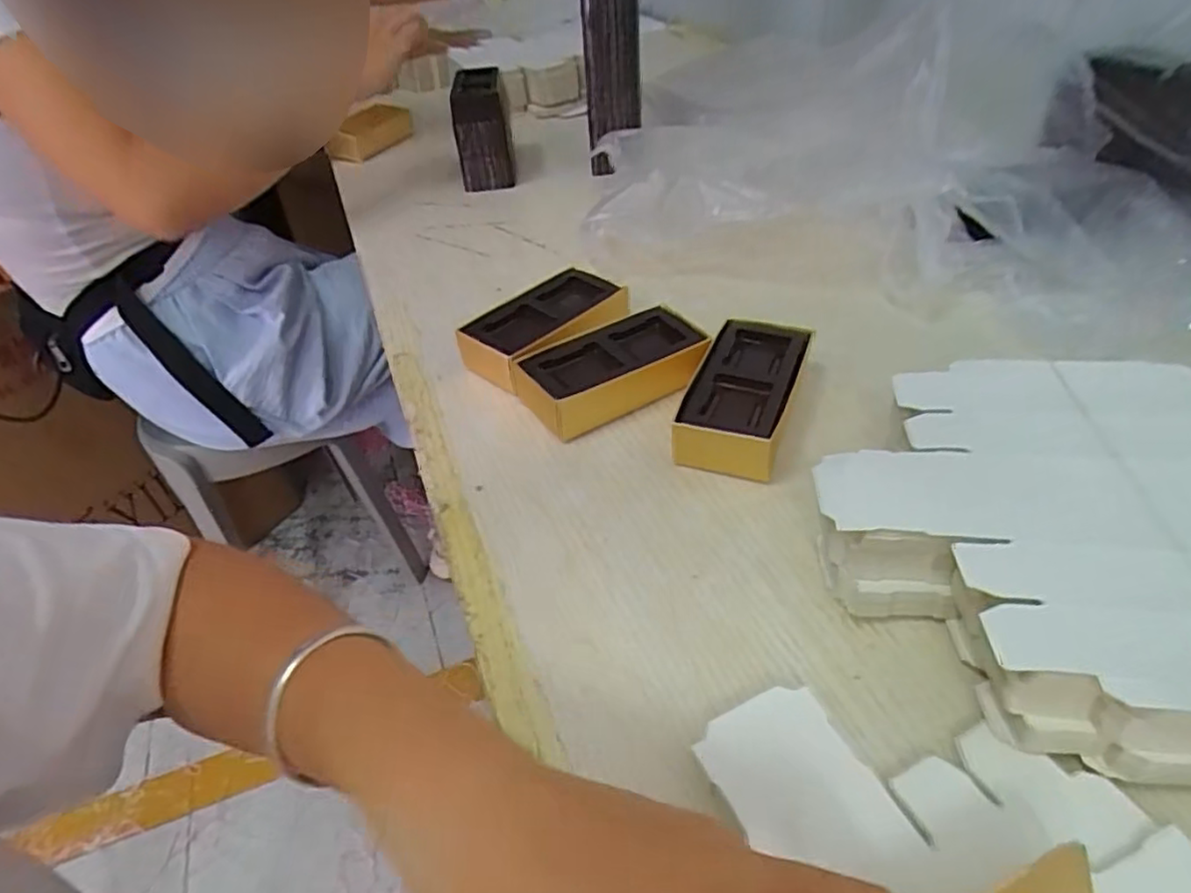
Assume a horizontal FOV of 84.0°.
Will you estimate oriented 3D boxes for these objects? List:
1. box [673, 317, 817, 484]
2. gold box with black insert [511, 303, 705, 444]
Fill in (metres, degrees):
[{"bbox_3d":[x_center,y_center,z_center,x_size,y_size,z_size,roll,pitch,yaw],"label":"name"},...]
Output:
[{"bbox_3d":[0.090,-0.031,0.397,0.056,0.033,0.110,13,46,20],"label":"box"},{"bbox_3d":[0.010,-0.047,0.423,0.119,0.034,0.070,-24,45,-18],"label":"gold box with black insert"}]

